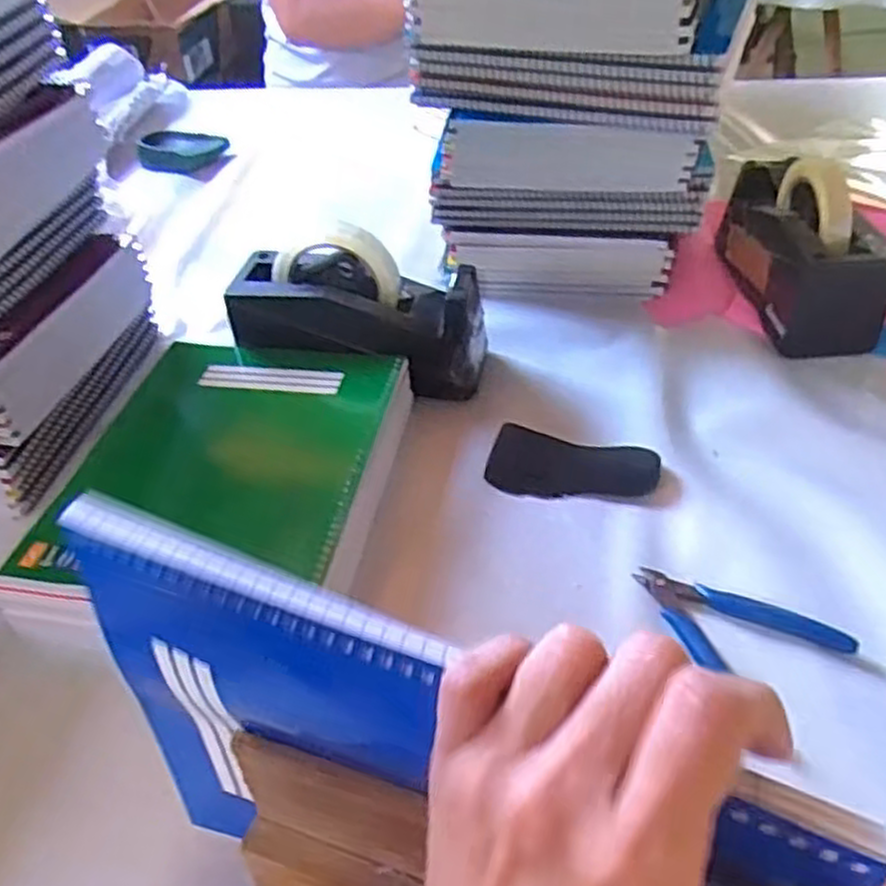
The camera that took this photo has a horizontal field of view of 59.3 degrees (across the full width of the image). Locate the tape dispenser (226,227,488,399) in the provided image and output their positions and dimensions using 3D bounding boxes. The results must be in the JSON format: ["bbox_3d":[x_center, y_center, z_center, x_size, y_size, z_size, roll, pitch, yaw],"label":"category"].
[{"bbox_3d":[-0.066,-0.113,0.628,0.211,0.101,0.076,15,42,2],"label":"tape dispenser"}]

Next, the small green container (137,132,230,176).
[{"bbox_3d":[-0.337,-0.379,1.021,0.115,0.040,0.075,-17,44,-12],"label":"small green container"}]

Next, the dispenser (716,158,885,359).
[{"bbox_3d":[0.309,-0.176,0.681,0.084,0.127,0.198,-3,42,2],"label":"dispenser"}]

